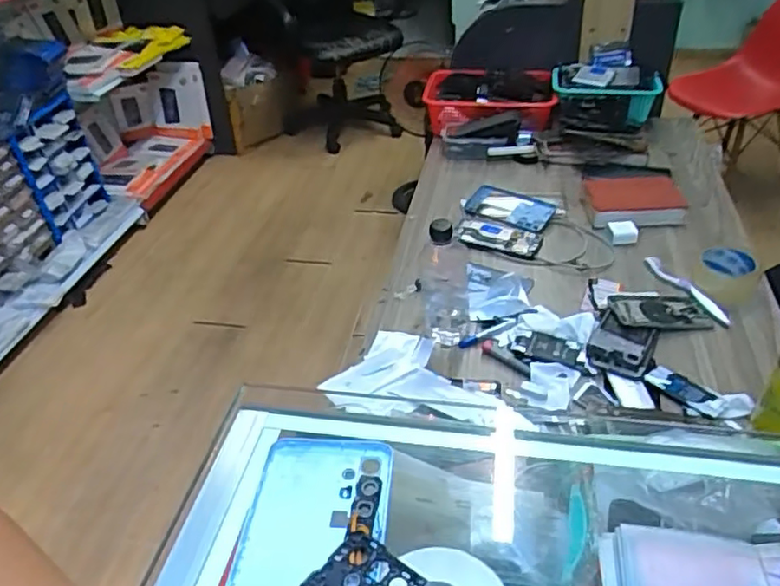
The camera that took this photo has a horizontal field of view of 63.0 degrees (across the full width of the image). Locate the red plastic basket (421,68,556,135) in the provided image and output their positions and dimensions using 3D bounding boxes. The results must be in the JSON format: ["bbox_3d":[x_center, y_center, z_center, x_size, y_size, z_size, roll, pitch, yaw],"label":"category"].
[{"bbox_3d":[0.217,-0.426,1.417,0.282,0.083,0.224,1,37,7],"label":"red plastic basket"}]

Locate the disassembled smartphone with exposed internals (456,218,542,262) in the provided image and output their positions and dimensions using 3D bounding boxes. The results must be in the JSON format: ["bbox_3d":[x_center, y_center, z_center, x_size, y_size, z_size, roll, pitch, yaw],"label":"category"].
[{"bbox_3d":[0.186,-0.097,1.105,0.156,0.006,0.082,19,43,28],"label":"disassembled smartphone with exposed internals"}]

